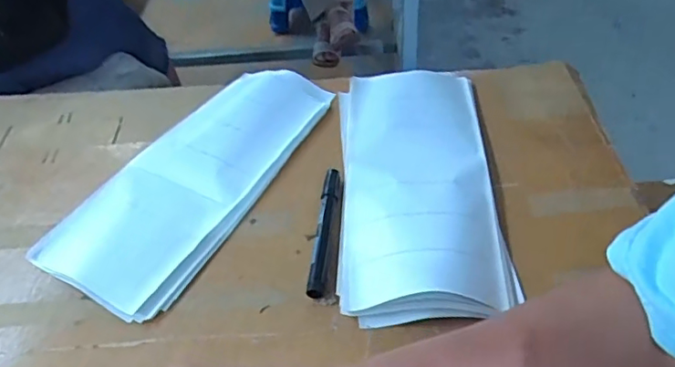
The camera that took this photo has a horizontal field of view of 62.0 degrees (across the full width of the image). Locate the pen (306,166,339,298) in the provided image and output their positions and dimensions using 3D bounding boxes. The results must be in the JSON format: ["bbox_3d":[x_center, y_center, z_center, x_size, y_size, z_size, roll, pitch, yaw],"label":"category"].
[{"bbox_3d":[-0.011,0.039,0.483,0.015,0.015,0.132,2,45,6],"label":"pen"}]

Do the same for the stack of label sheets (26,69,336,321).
[{"bbox_3d":[-0.132,-0.016,0.544,0.130,0.023,0.312,20,50,23],"label":"stack of label sheets"}]

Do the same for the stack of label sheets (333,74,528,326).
[{"bbox_3d":[0.072,-0.014,0.522,0.135,0.027,0.310,-2,45,3],"label":"stack of label sheets"}]

